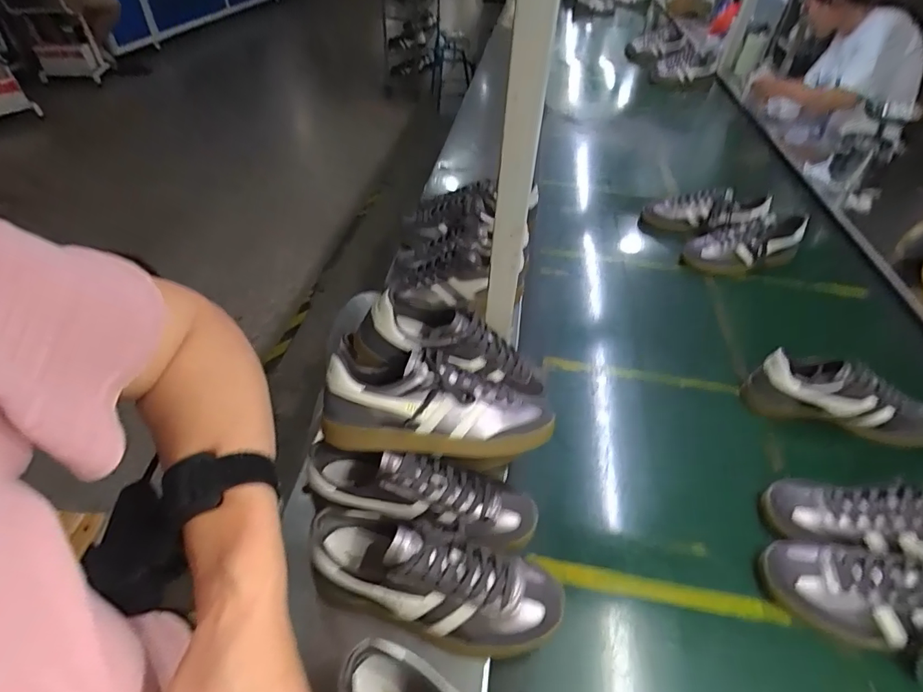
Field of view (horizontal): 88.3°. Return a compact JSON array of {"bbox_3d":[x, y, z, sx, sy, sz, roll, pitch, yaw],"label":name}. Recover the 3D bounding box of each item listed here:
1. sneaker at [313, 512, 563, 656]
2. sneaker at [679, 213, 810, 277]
[{"bbox_3d":[-0.024,0.232,0.485,0.257,0.083,0.091,12,47,9],"label":"sneaker"},{"bbox_3d":[0.618,-0.227,1.056,0.235,0.092,0.106,-16,49,-16],"label":"sneaker"}]

